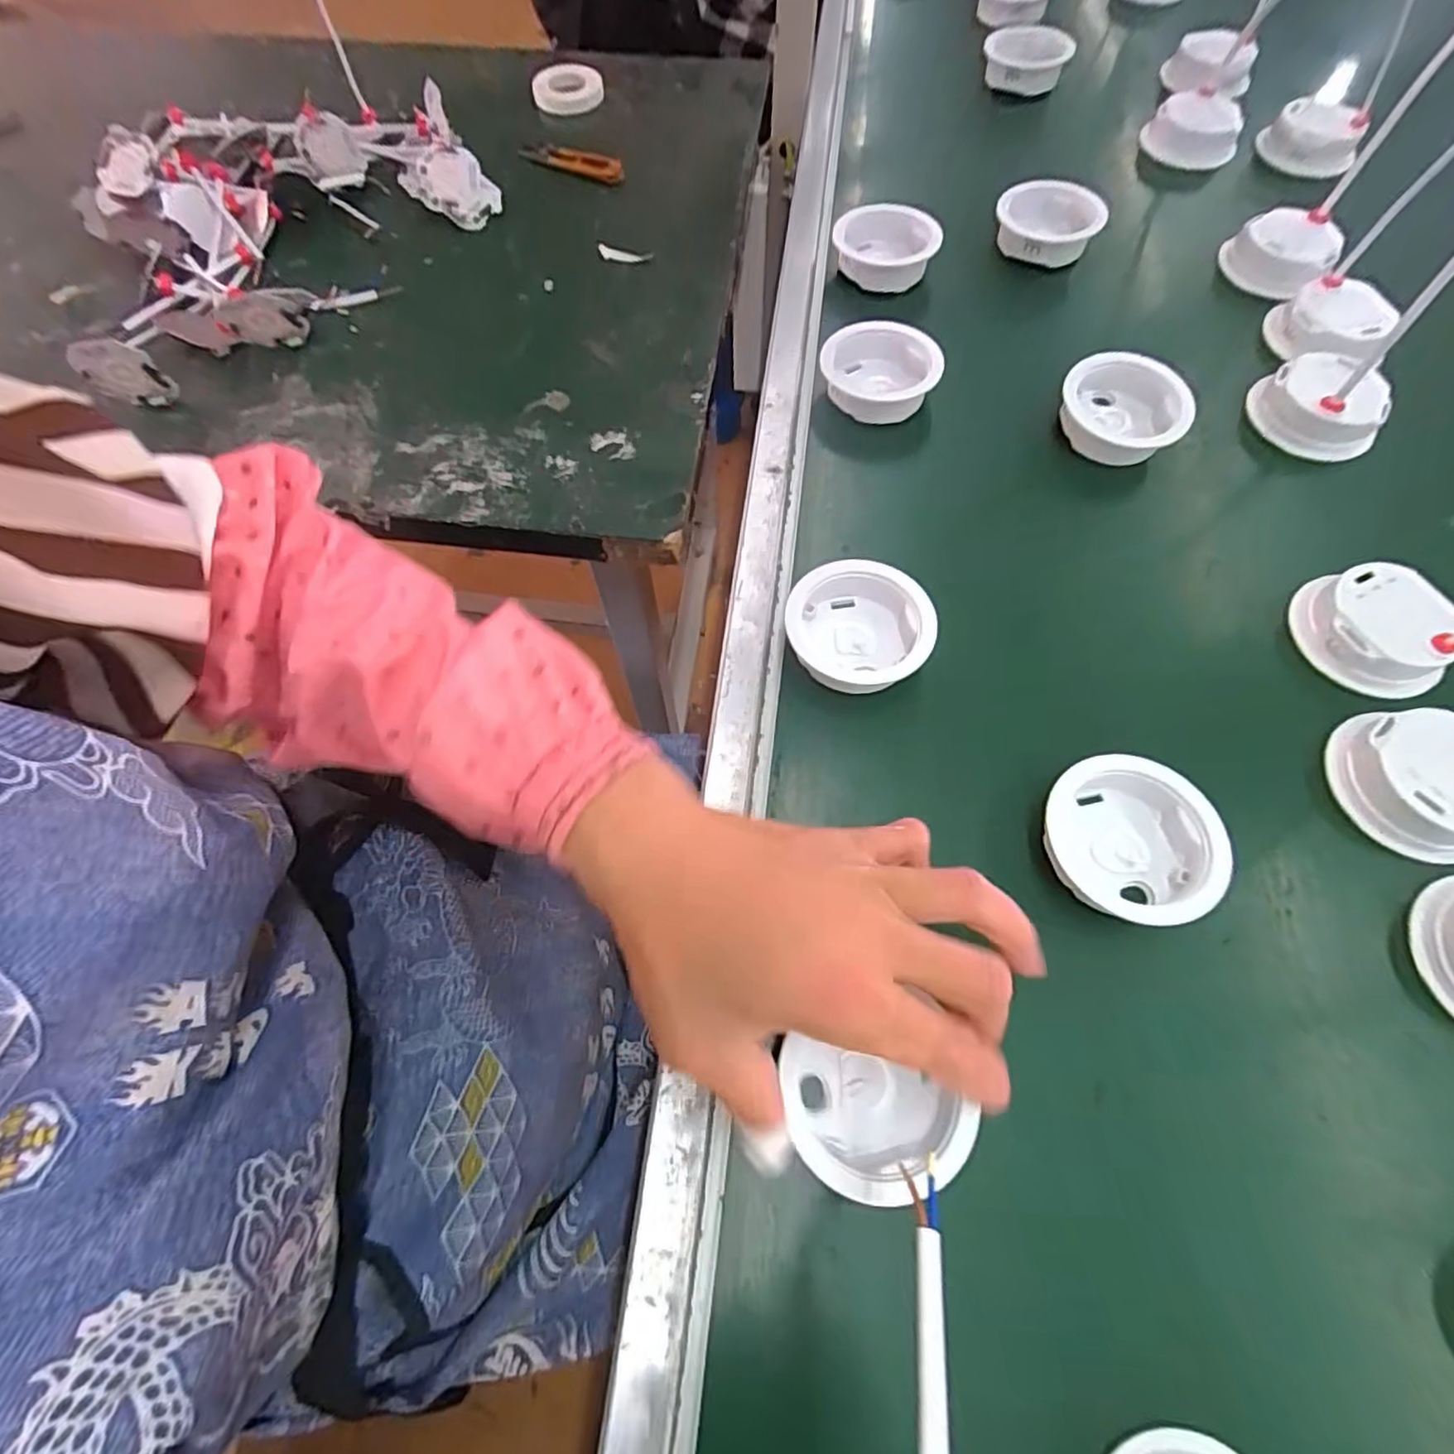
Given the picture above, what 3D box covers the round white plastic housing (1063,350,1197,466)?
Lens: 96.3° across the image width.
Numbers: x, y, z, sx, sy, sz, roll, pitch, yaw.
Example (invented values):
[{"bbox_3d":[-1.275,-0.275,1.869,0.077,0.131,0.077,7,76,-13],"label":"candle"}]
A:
[{"bbox_3d":[0.238,-0.190,0.398,0.070,0.040,0.062,23,67,11],"label":"round white plastic housing"}]

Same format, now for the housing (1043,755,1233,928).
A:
[{"bbox_3d":[0.176,0.052,0.288,0.067,0.028,0.070,0,64,1],"label":"housing"}]

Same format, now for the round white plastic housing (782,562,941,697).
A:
[{"bbox_3d":[0.066,-0.047,0.333,0.069,0.030,0.070,0,64,1],"label":"round white plastic housing"}]

